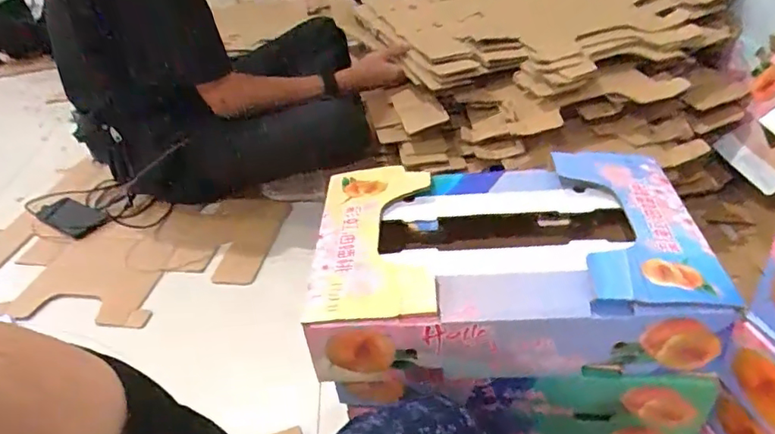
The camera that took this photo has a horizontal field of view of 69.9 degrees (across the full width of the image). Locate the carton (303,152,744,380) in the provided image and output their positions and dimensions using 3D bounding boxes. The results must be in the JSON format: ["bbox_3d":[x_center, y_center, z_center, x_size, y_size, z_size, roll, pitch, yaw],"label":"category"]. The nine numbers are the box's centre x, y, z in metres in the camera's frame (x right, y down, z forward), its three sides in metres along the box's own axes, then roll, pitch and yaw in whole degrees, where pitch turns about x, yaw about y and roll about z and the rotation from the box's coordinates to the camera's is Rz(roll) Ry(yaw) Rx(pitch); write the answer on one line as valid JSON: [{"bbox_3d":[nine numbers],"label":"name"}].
[{"bbox_3d":[0.124,0.047,0.619,0.395,0.105,0.246,-3,37,4],"label":"carton"}]

